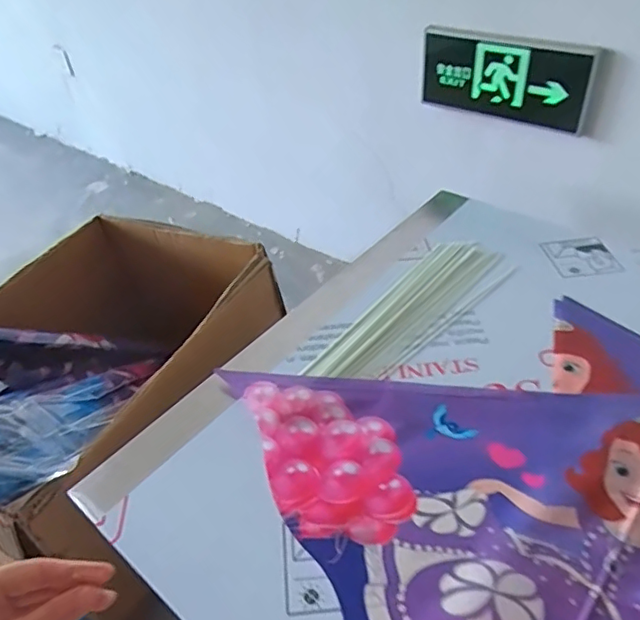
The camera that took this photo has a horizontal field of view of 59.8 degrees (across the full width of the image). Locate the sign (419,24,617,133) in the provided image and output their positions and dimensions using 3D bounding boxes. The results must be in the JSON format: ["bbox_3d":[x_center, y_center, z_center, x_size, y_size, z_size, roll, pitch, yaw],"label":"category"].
[{"bbox_3d":[0.345,-0.433,1.039,0.332,0.151,0.024,22,48,27],"label":"sign"}]

